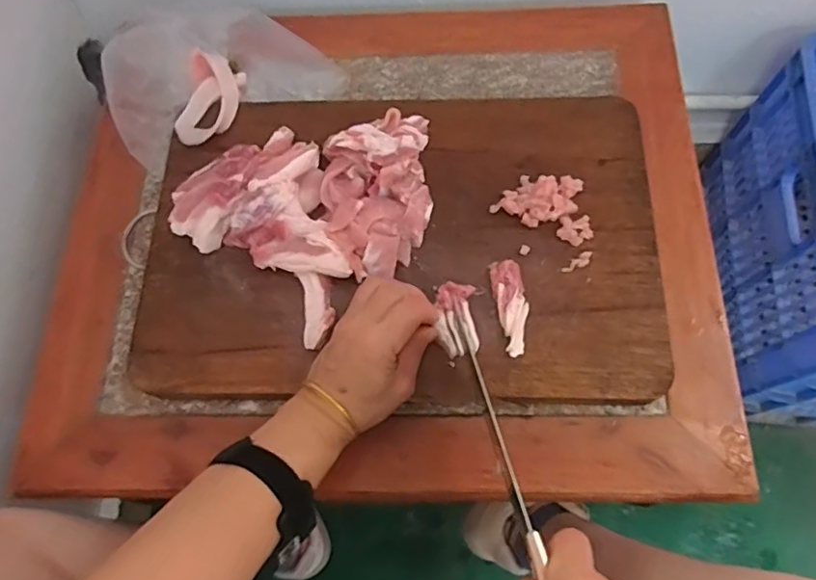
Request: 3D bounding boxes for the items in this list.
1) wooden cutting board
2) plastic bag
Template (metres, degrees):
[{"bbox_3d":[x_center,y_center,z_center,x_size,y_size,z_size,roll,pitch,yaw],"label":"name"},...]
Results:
[{"bbox_3d":[-0.011,-0.049,0.549,0.463,0.045,0.301,1,69,3],"label":"wooden cutting board"},{"bbox_3d":[-0.216,-0.250,0.646,0.234,0.031,0.203,-27,70,-8],"label":"plastic bag"}]

